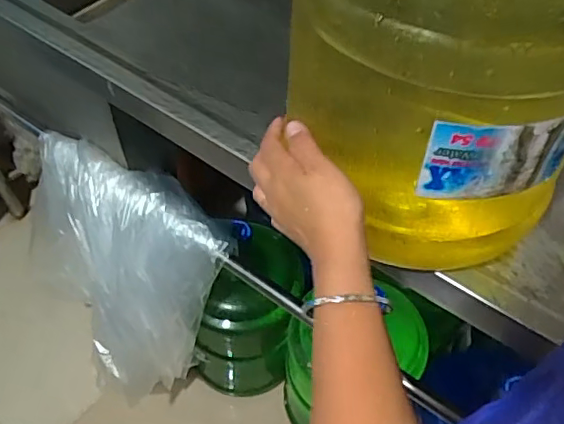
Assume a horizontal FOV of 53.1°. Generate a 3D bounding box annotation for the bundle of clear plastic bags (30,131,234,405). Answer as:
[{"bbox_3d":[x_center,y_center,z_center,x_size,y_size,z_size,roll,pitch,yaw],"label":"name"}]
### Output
[{"bbox_3d":[-0.320,0.101,1.072,0.415,0.483,0.165,38,35,13],"label":"bundle of clear plastic bags"}]

